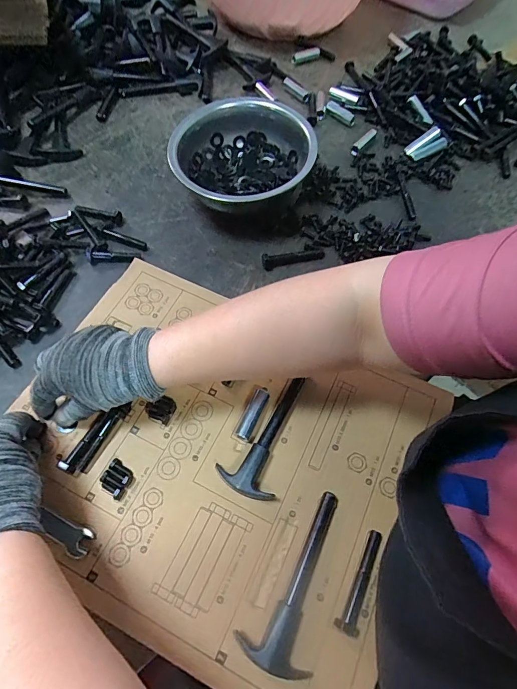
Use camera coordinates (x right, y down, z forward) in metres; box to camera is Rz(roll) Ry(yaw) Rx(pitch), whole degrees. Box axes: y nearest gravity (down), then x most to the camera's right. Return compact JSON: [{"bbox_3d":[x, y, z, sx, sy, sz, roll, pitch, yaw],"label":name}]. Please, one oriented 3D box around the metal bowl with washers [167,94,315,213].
[{"bbox_3d":[-0.017,-0.220,0.480,0.160,0.074,0.166,1,63,-1],"label":"metal bowl with washers"}]

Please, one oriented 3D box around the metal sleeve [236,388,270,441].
[{"bbox_3d":[-0.006,0.067,0.362,0.015,0.014,0.049,24,65,11],"label":"metal sleeve"}]

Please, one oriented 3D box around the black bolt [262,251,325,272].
[{"bbox_3d":[0.042,-0.103,0.458,0.075,0.012,0.015,-11,63,-7],"label":"black bolt"}]

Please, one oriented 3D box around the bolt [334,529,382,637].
[{"bbox_3d":[0.083,0.186,0.303,0.017,0.013,0.076,25,65,11],"label":"bolt"}]

